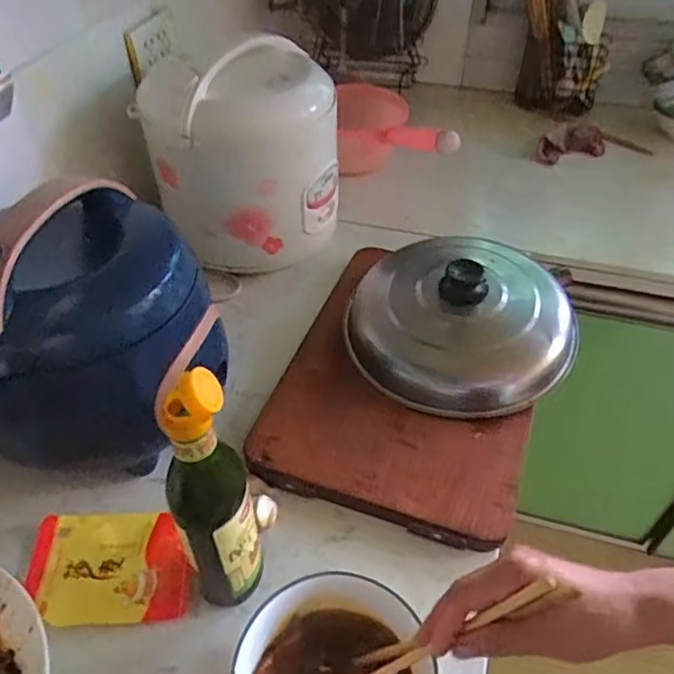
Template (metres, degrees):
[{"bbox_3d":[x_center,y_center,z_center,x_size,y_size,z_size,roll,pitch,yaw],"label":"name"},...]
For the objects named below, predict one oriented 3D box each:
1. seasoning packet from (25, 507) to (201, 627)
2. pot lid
[{"bbox_3d":[-0.209,0.207,0.545,0.150,0.017,0.103,-2,45,-2],"label":"seasoning packet"},{"bbox_3d":[0.143,-0.029,0.692,0.250,0.083,0.245,0,45,0],"label":"pot lid"}]

